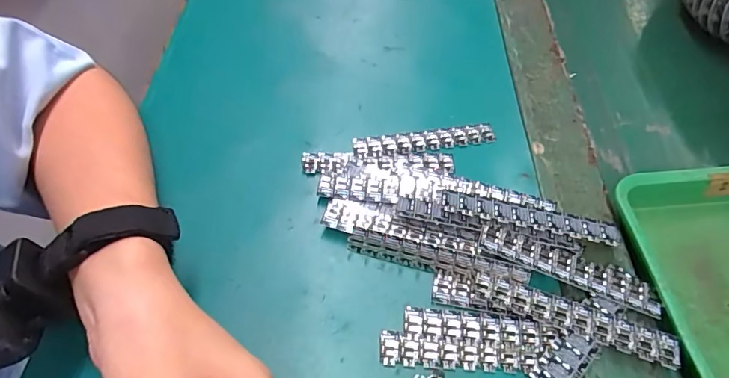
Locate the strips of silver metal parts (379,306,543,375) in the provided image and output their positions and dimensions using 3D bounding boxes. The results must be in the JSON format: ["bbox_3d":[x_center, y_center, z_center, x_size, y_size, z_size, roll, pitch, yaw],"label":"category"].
[{"bbox_3d":[0.054,0.085,0.262,0.087,0.007,0.032,3,54,2],"label":"strips of silver metal parts"}]

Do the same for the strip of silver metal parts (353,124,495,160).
[{"bbox_3d":[0.045,-0.036,0.347,0.106,0.004,0.020,-7,54,-5],"label":"strip of silver metal parts"}]

